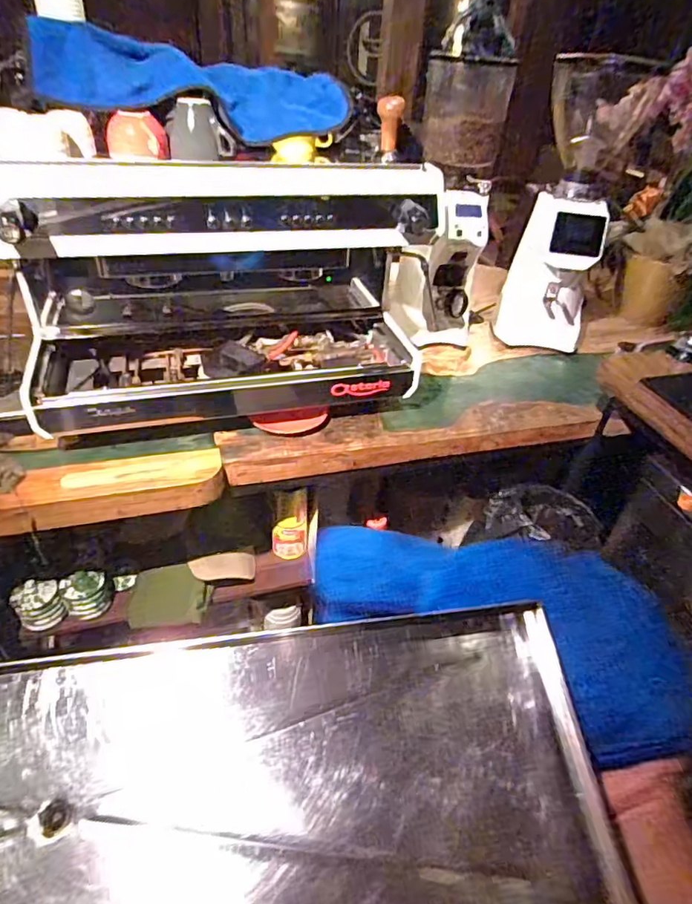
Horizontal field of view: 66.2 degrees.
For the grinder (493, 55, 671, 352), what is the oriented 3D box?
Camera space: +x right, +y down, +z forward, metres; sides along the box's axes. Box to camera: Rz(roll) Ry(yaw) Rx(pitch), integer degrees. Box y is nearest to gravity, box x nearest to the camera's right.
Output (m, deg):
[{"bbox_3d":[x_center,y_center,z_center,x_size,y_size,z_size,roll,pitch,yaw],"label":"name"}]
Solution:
[{"bbox_3d":[0.503,-0.529,1.222,0.218,0.588,0.193,18,41,16],"label":"grinder"}]

